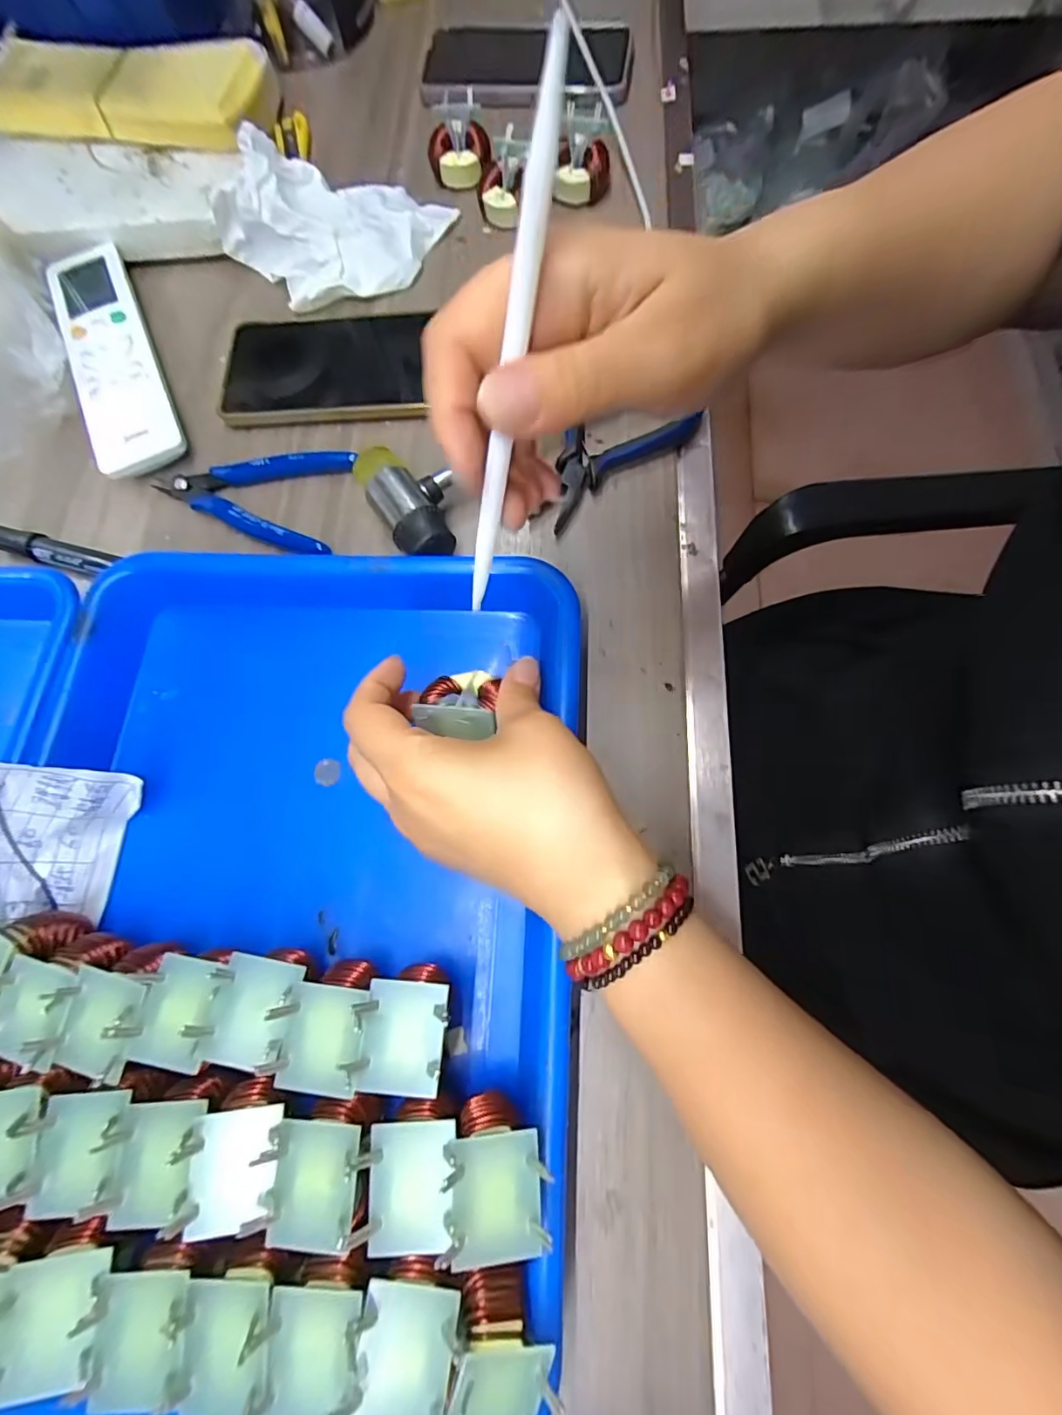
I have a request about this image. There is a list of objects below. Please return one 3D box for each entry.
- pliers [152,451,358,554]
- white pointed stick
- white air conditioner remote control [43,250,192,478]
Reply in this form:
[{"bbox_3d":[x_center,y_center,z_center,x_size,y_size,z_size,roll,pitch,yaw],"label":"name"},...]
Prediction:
[{"bbox_3d":[-0.163,-0.124,0.308,0.111,0.016,0.064,9,73,6],"label":"pliers"},{"bbox_3d":[-0.006,-0.090,0.149,0.007,0.133,0.006,14,33,2],"label":"white pointed stick"},{"bbox_3d":[-0.266,-0.222,0.336,0.051,0.019,0.189,-25,76,-9],"label":"white air conditioner remote control"}]

